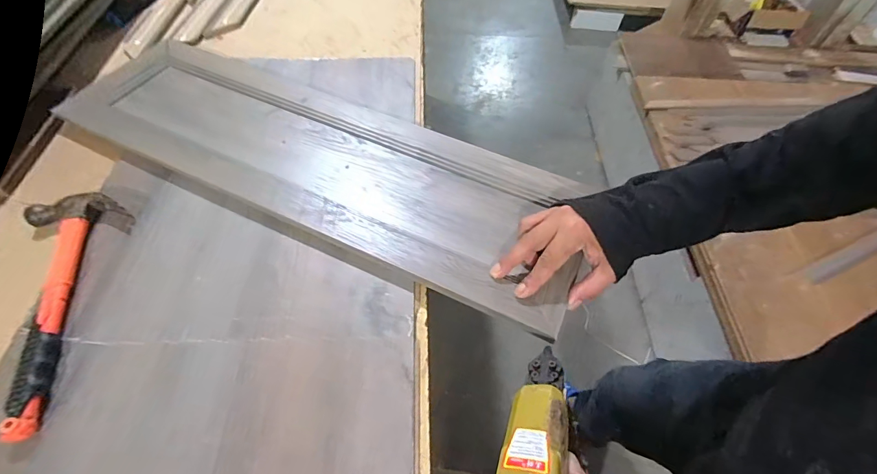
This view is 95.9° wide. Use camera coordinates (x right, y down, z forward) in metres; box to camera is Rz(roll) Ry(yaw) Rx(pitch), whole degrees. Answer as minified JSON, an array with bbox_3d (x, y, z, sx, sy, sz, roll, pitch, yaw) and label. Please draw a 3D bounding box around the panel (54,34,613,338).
[{"bbox_3d":[-0.145,-0.101,0.489,0.647,0.019,0.202,24,59,13],"label":"panel"}]

